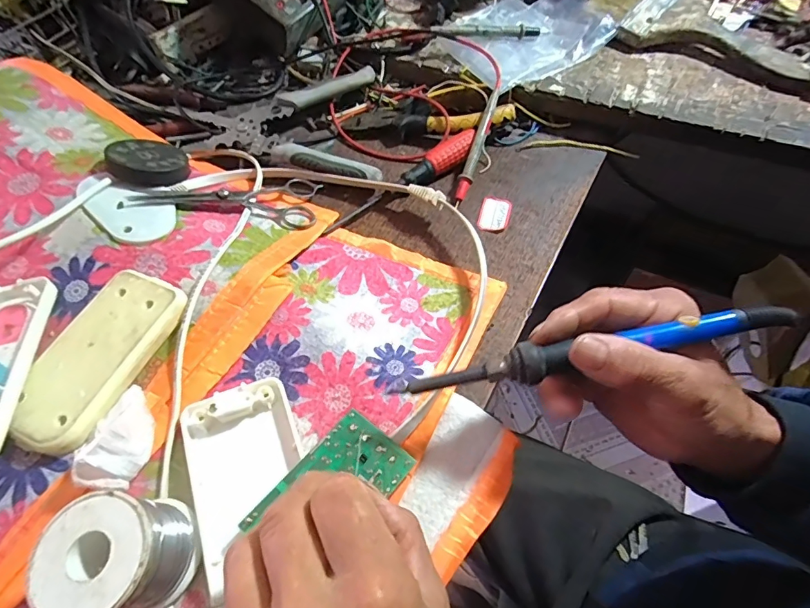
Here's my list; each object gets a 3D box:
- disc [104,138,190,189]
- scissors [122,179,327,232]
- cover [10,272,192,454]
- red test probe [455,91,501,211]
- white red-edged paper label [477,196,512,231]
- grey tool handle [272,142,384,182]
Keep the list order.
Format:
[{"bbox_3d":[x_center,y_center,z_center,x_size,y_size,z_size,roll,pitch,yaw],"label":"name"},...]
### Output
[{"bbox_3d":[-0.204,-0.116,0.365,0.056,0.012,0.055,-13,60,-30],"label":"disc"},{"bbox_3d":[-0.140,-0.080,0.364,0.147,0.013,0.058,-3,56,-21],"label":"scissors"},{"bbox_3d":[-0.186,0.031,0.279,0.053,0.015,0.112,17,61,14],"label":"cover"},{"bbox_3d":[0.064,-0.138,0.401,0.011,0.009,0.116,16,79,14],"label":"red test probe"},{"bbox_3d":[0.076,-0.076,0.385,0.024,0.004,0.036,14,61,13],"label":"white red-edged paper label"},{"bbox_3d":[-0.069,-0.123,0.398,0.099,0.012,0.018,15,61,13],"label":"grey tool handle"}]

